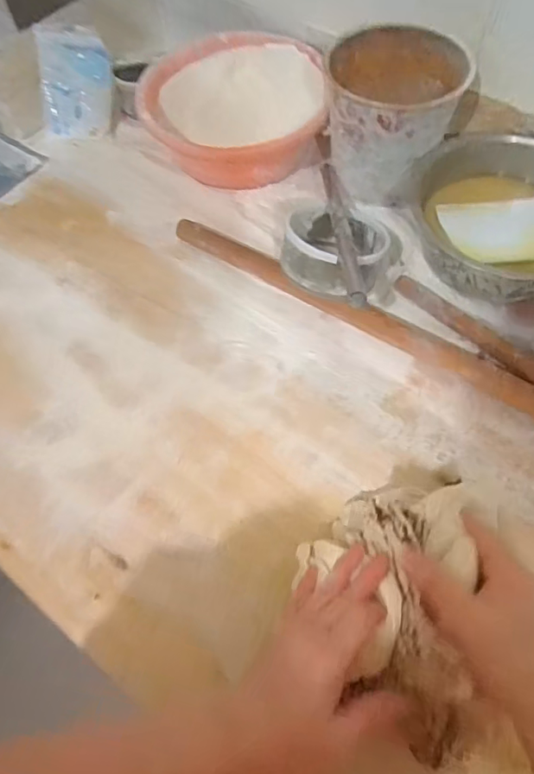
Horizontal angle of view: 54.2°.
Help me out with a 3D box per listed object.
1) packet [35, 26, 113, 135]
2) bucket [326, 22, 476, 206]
[{"bbox_3d":[-0.288,-0.461,0.795,0.101,0.141,0.032,-5,32,-16],"label":"packet"},{"bbox_3d":[0.163,-0.342,0.685,0.163,0.158,0.174,2,62,5],"label":"bucket"}]

